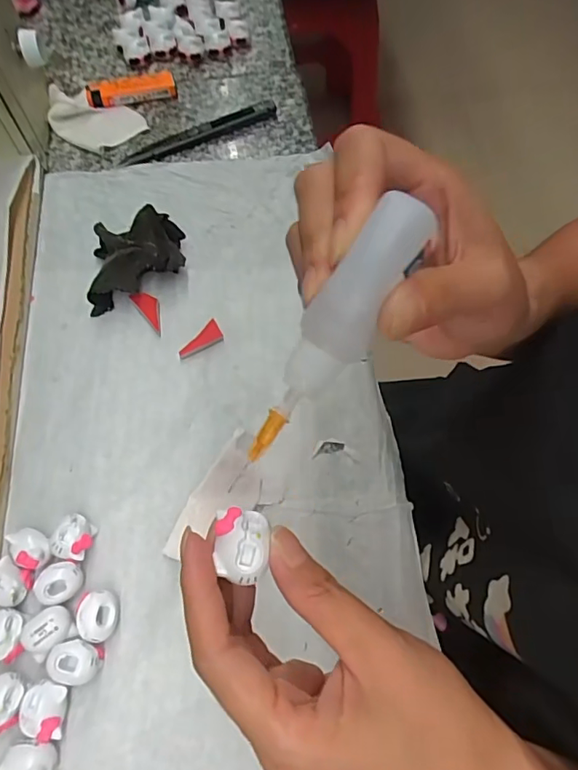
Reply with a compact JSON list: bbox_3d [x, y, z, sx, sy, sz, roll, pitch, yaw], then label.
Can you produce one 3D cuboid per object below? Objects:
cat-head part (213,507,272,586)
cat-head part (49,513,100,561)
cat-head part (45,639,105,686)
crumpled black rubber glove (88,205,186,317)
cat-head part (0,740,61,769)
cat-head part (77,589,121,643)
[{"bbox_3d":[-0.017,0.056,0.186,0.019,0.008,0.024,3,64,1],"label":"cat-head part"},{"bbox_3d":[-0.123,0.088,0.302,0.020,0.021,0.025,10,65,5],"label":"cat-head part"},{"bbox_3d":[-0.112,0.145,0.275,0.026,0.018,0.020,5,65,2],"label":"cat-head part"},{"bbox_3d":[-0.109,-0.090,0.376,0.067,0.034,0.064,-9,65,-5],"label":"crumpled black rubber glove"},{"bbox_3d":[-0.127,0.185,0.256,0.024,0.018,0.019,1,64,0],"label":"cat-head part"},{"bbox_3d":[-0.105,0.126,0.286,0.024,0.016,0.025,-7,65,-4],"label":"cat-head part"}]

